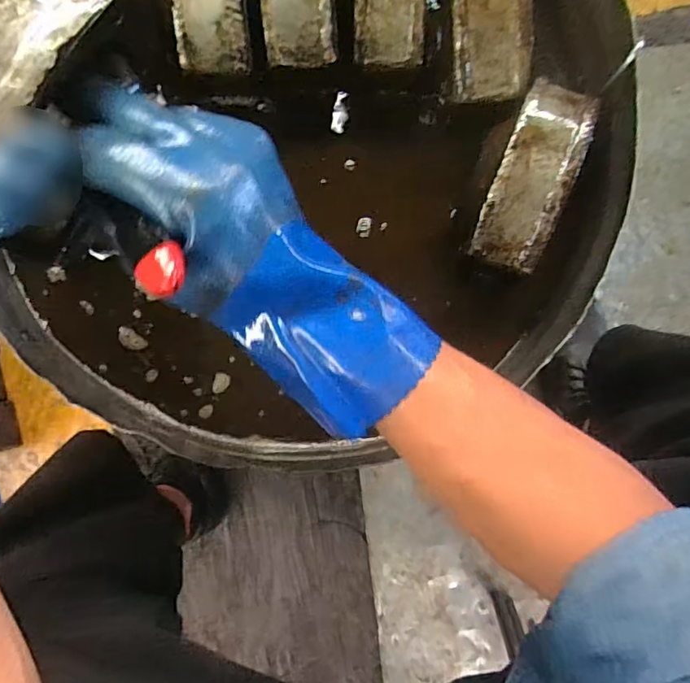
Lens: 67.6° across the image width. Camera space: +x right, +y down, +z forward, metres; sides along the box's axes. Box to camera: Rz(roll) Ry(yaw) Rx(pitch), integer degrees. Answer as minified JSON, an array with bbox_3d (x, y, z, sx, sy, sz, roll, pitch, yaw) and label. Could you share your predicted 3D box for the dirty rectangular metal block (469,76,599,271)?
[{"bbox_3d":[0.154,-0.137,0.419,0.058,0.030,0.152,22,89,-2],"label":"dirty rectangular metal block"}]

